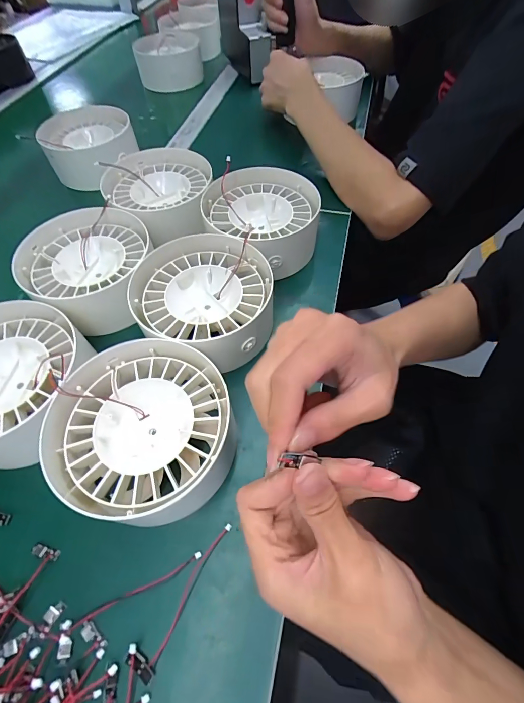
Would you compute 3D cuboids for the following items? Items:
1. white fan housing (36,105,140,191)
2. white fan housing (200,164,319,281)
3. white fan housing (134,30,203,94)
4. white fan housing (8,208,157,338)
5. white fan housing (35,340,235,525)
[{"bbox_3d":[-0.275,-0.333,0.534,0.132,0.061,0.133,-24,61,-14],"label":"white fan housing"},{"bbox_3d":[0.001,-0.160,0.417,0.140,0.068,0.144,-15,59,-9],"label":"white fan housing"},{"bbox_3d":[-0.205,-0.627,0.713,0.132,0.069,0.105,-3,58,-1],"label":"white fan housing"},{"bbox_3d":[-0.194,-0.097,0.378,0.141,0.059,0.133,0,58,1],"label":"white fan housing"},{"bbox_3d":[-0.097,0.067,0.277,0.142,0.061,0.141,0,58,1],"label":"white fan housing"}]

